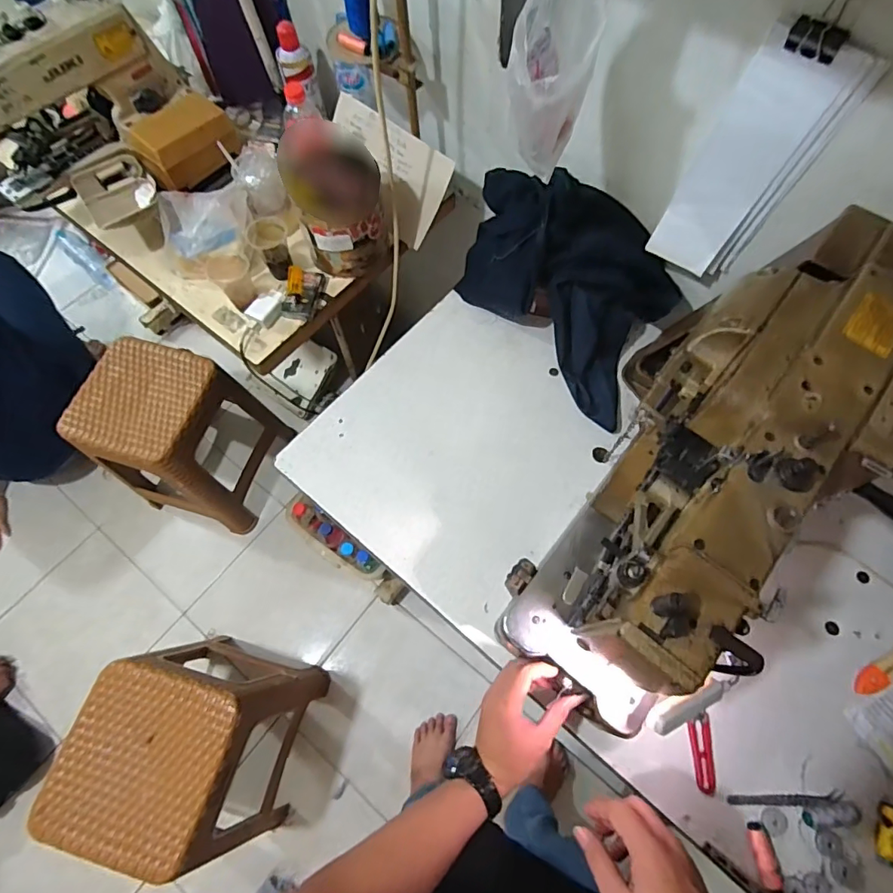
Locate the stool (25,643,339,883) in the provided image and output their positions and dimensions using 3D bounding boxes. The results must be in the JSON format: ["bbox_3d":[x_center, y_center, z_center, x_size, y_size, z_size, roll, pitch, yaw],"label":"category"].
[{"bbox_3d":[-0.518,0.624,1.054,0.336,0.468,0.311,15,69,7],"label":"stool"}]

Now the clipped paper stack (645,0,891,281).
[{"bbox_3d":[0.373,-0.347,0.607,0.127,0.292,0.038,36,73,14],"label":"clipped paper stack"}]

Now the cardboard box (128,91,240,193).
[{"bbox_3d":[-0.489,-0.575,0.911,0.178,0.089,0.087,-43,73,-15],"label":"cardboard box"}]

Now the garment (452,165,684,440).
[{"bbox_3d":[0.190,-0.277,0.775,0.405,0.136,0.272,41,74,15],"label":"garment"}]

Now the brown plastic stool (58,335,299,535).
[{"bbox_3d":[-0.690,-0.013,1.280,0.336,0.442,0.318,19,69,8],"label":"brown plastic stool"}]

